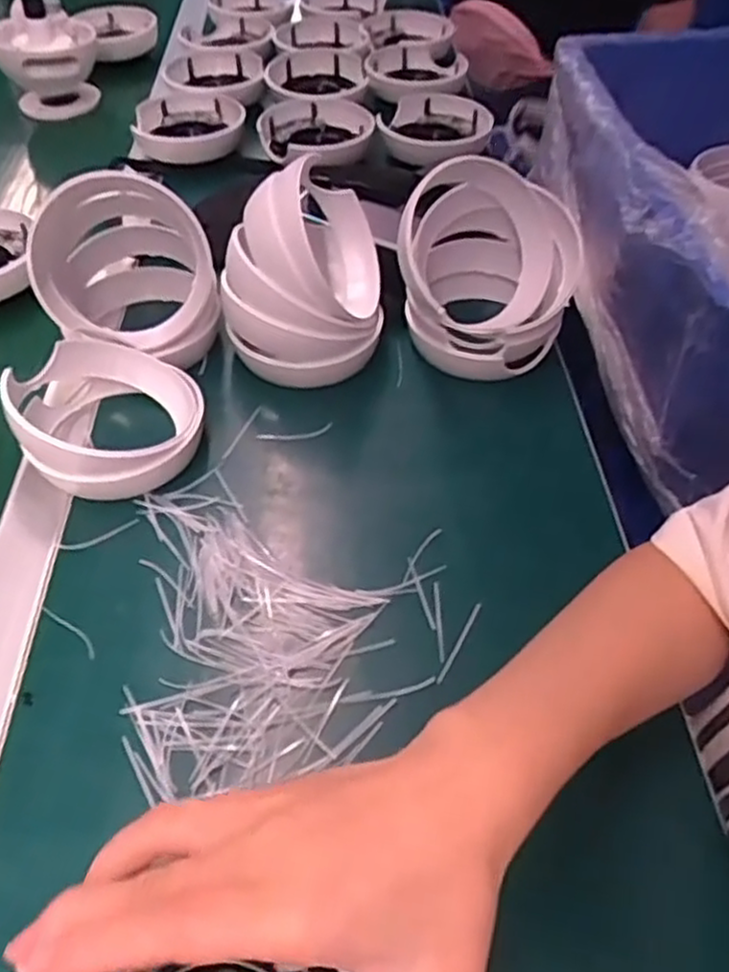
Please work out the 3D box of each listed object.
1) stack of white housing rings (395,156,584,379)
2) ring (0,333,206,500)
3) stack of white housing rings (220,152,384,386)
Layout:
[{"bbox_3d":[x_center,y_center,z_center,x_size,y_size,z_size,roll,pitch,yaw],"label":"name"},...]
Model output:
[{"bbox_3d":[0.091,-0.159,0.535,0.118,0.117,0.113,8,50,6],"label":"stack of white housing rings"},{"bbox_3d":[-0.167,-0.053,0.485,0.110,0.061,0.122,-15,51,-13],"label":"ring"},{"bbox_3d":[-0.043,-0.158,0.534,0.109,0.130,0.123,1,50,0],"label":"stack of white housing rings"}]

